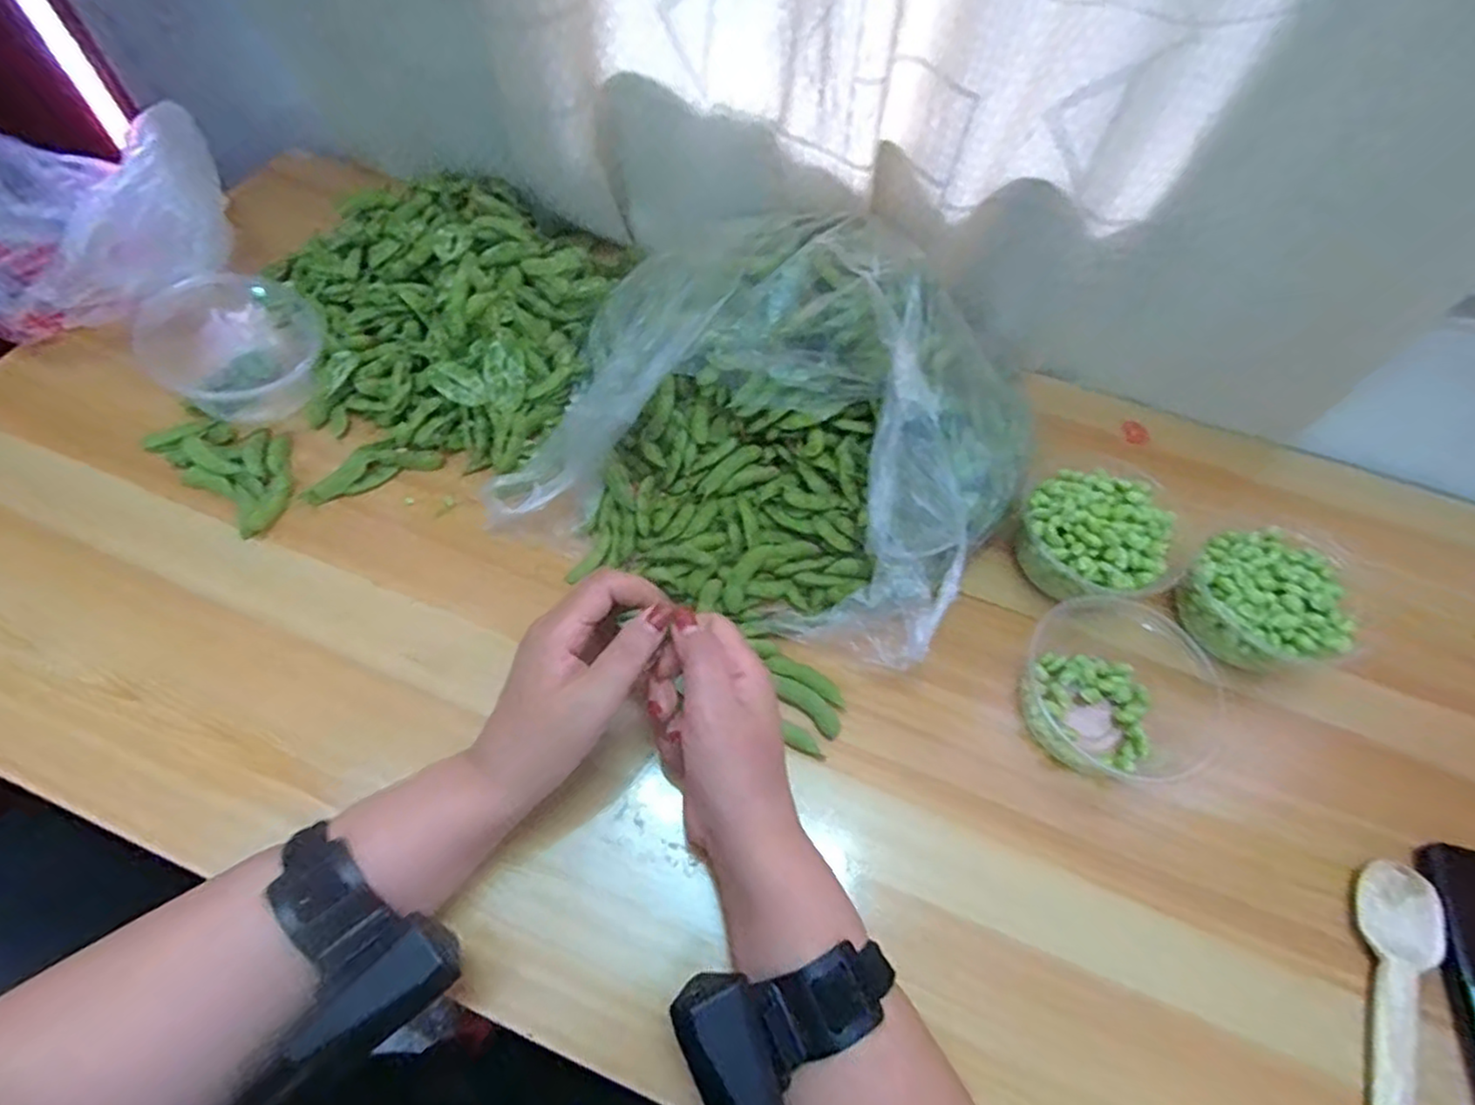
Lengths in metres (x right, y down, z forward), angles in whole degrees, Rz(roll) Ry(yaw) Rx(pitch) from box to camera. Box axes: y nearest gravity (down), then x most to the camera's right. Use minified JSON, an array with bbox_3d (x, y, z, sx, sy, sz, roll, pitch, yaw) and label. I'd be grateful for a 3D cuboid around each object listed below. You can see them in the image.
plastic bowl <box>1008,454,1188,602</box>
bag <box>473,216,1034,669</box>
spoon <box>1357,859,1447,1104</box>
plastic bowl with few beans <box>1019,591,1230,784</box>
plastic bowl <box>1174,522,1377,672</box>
[{"bbox_3d":[0.255,-0.013,0.488,0.102,0.053,0.104,2,59,-3],"label":"plastic bowl"},{"bbox_3d":[0.031,-0.104,0.491,0.332,0.099,0.284,19,59,7],"label":"bag"},{"bbox_3d":[0.361,0.259,0.370,0.040,0.011,0.175,19,60,8],"label":"spoon"},{"bbox_3d":[0.249,0.086,0.447,0.115,0.045,0.113,18,62,7],"label":"plastic bowl with few beans"},{"bbox_3d":[0.358,0.036,0.480,0.092,0.067,0.099,2,59,-3],"label":"plastic bowl"}]

